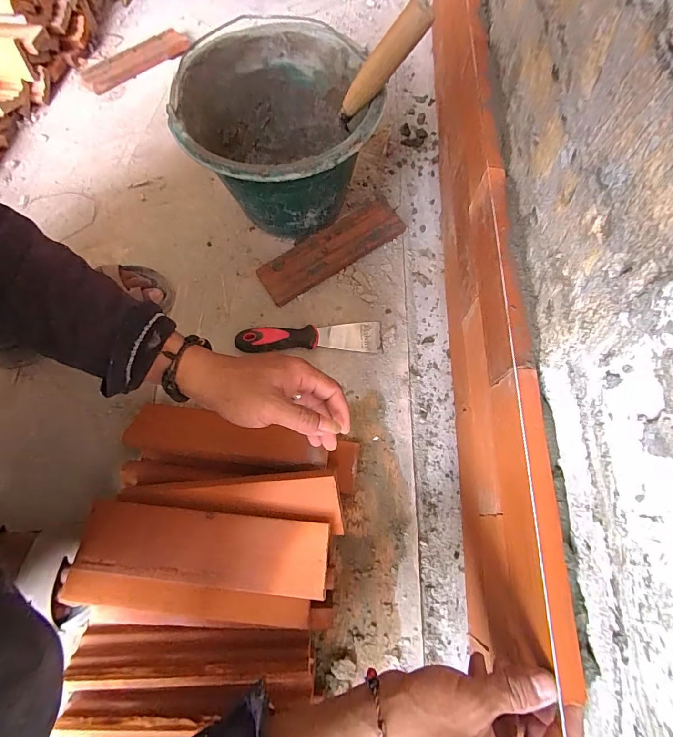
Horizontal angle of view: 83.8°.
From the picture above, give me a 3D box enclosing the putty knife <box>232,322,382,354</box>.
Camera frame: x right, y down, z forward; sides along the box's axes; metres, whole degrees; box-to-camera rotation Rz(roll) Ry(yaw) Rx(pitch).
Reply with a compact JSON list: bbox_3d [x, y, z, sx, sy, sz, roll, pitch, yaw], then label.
[{"bbox_3d":[-0.037,-0.043,0.521,0.195,0.022,0.044,-3,68,0],"label":"putty knife"}]

